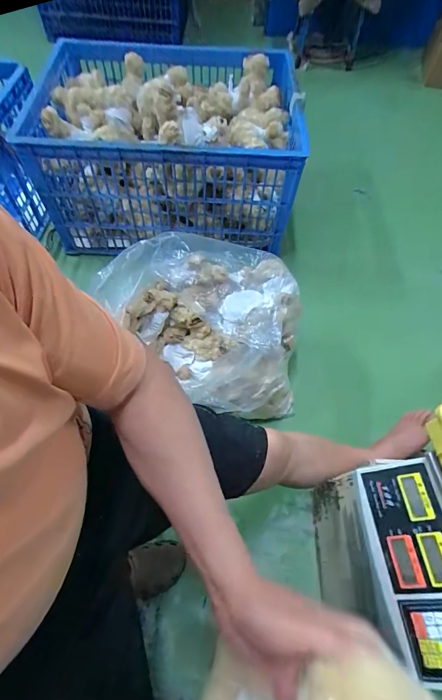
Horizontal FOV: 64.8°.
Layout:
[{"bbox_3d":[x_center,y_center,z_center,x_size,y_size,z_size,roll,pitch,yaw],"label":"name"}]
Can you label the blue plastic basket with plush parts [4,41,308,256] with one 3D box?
[{"bbox_3d":[-0.175,-0.696,1.199,0.856,0.390,0.539,3,61,-1],"label":"blue plastic basket with plush parts"}]

